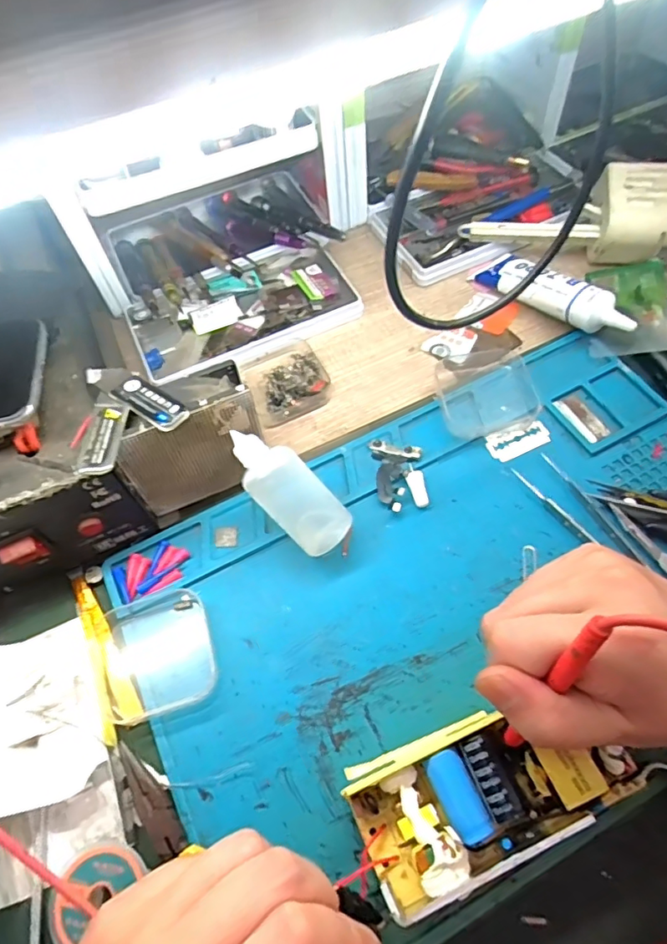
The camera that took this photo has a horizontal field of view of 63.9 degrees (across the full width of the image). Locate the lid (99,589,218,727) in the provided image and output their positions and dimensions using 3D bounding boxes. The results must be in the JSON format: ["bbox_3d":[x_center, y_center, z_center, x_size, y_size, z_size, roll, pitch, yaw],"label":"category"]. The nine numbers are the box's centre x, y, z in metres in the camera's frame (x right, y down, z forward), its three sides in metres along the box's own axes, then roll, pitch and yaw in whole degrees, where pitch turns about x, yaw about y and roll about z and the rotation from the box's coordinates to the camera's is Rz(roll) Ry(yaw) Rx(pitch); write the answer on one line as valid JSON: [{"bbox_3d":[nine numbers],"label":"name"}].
[{"bbox_3d":[-0.100,0.102,0.303,0.060,0.004,0.065,-18,61,-7],"label":"lid"}]

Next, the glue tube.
[{"bbox_3d":[0.166,-0.139,0.408,0.033,0.022,0.136,-34,50,-15],"label":"glue tube"}]

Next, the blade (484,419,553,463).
[{"bbox_3d":[0.124,-0.021,0.357,0.042,0.004,0.022,-18,56,-4],"label":"blade"}]

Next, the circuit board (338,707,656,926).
[{"bbox_3d":[0.074,0.145,0.250,0.127,0.027,0.059,-22,62,-9],"label":"circuit board"}]

